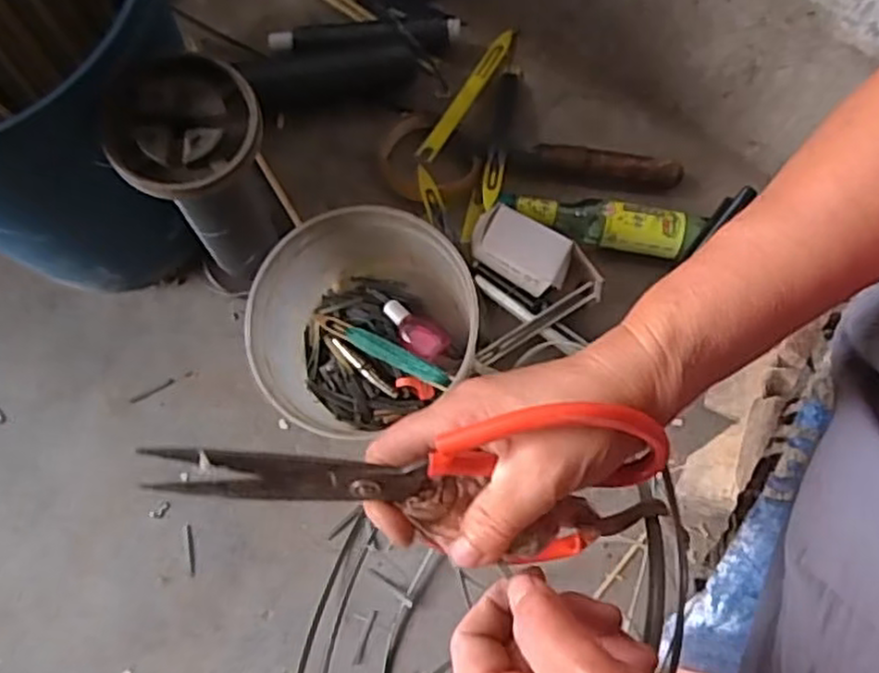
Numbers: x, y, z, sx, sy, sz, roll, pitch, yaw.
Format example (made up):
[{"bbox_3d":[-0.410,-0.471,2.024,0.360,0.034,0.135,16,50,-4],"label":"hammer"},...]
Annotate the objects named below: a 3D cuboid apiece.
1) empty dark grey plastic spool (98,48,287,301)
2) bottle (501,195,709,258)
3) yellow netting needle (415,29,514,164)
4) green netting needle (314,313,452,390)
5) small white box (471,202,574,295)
[{"bbox_3d":[-0.149,-0.093,0.527,0.088,0.236,0.088,0,75,1],"label":"empty dark grey plastic spool"},{"bbox_3d":[0.137,-0.101,0.627,0.161,0.037,0.041,14,76,5],"label":"bottle"},{"bbox_3d":[0.026,-0.222,0.672,0.018,0.009,0.165,31,68,1],"label":"yellow netting needle"},{"bbox_3d":[-0.047,0.009,0.581,0.137,0.012,0.016,24,76,30],"label":"green netting needle"},{"bbox_3d":[0.069,-0.070,0.600,0.081,0.038,0.046,32,77,8],"label":"small white box"}]

